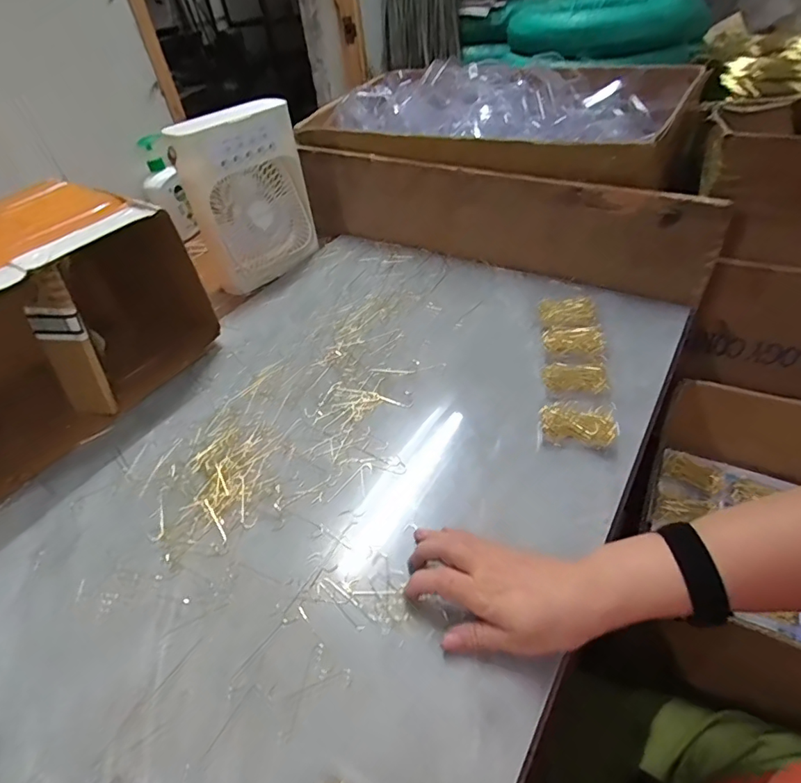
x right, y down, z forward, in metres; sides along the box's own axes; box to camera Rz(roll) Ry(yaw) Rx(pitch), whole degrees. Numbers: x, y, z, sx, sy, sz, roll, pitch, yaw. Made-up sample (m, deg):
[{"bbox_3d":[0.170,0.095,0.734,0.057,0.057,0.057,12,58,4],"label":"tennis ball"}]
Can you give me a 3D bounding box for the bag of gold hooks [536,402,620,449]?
[{"bbox_3d":[0.184,0.034,0.515,0.074,0.025,0.051,6,43,15],"label":"bag of gold hooks"}]

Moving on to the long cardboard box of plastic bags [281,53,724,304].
[{"bbox_3d":[0.200,-0.395,0.835,0.649,0.212,0.374,21,49,29],"label":"long cardboard box of plastic bags"}]

